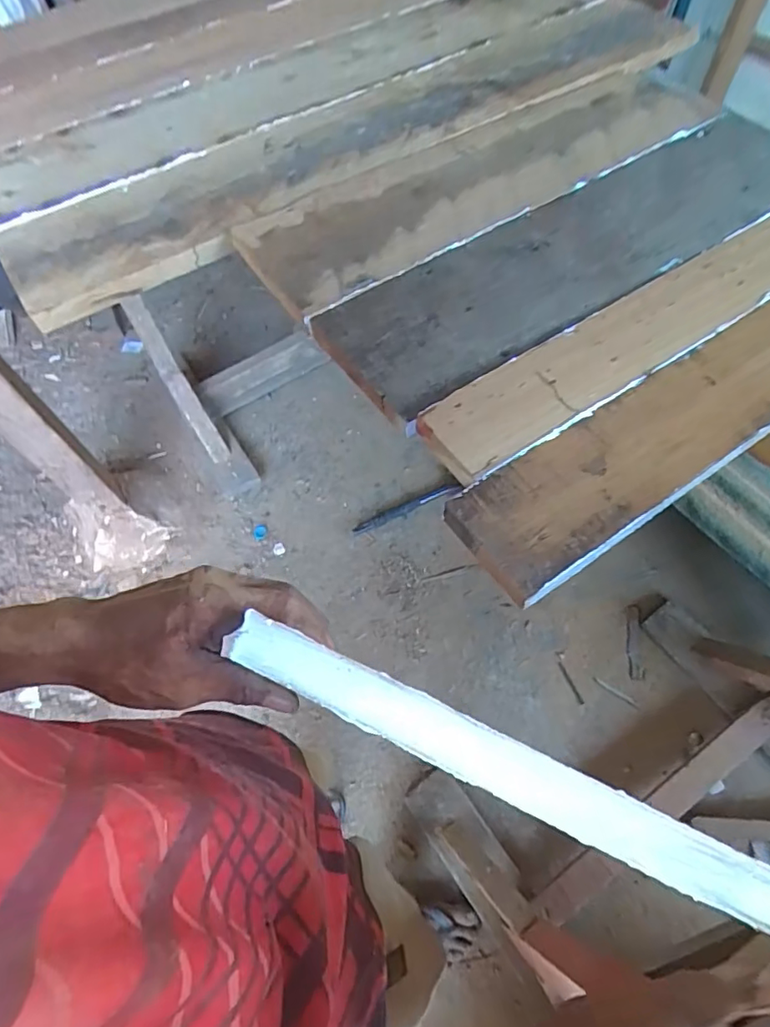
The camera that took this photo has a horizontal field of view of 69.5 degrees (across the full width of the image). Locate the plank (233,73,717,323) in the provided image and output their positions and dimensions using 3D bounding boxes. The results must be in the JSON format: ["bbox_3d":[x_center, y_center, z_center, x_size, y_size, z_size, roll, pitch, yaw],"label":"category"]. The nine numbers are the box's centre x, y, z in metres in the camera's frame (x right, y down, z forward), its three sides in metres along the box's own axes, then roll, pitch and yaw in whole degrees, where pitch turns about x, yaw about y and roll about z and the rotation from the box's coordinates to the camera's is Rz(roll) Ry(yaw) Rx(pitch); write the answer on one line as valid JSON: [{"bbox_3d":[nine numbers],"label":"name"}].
[{"bbox_3d":[0.146,-0.463,0.732,0.696,0.019,0.200,-31,61,-16],"label":"plank"}]

